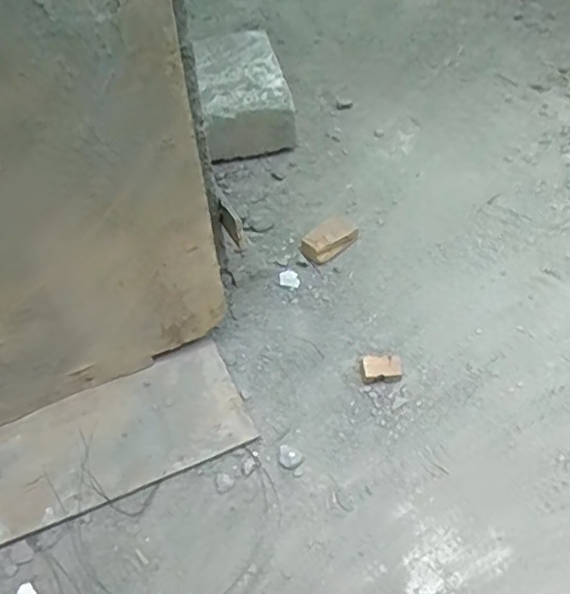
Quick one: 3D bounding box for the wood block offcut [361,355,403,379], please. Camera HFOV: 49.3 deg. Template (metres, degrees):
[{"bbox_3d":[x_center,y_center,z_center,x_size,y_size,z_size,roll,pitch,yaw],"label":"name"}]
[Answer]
[{"bbox_3d":[0.131,0.098,0.835,0.051,0.030,0.031,-2,49,4],"label":"wood block offcut"}]

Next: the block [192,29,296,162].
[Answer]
[{"bbox_3d":[-0.084,-0.407,1.233,0.159,0.112,0.312,-10,49,-3],"label":"block"}]

